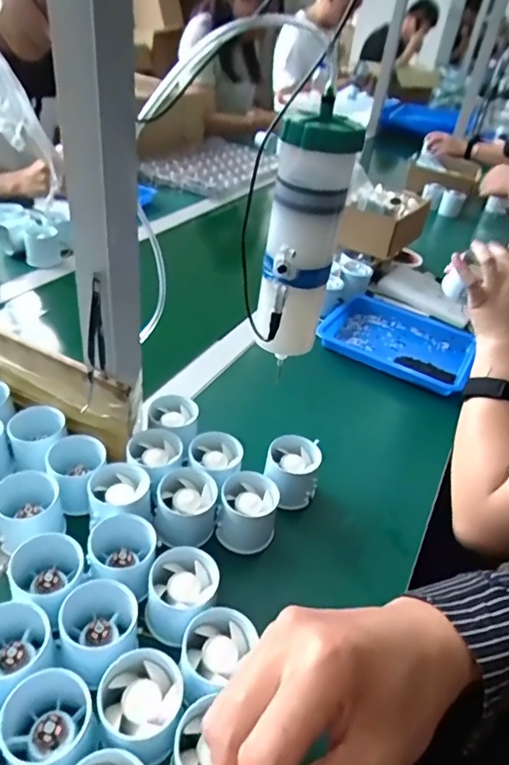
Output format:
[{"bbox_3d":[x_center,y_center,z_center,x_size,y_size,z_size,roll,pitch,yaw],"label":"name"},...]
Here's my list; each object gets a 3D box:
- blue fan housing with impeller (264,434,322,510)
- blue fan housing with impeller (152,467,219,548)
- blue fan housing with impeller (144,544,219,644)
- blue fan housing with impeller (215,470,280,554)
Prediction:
[{"bbox_3d":[0.037,0.088,0.509,0.053,0.047,0.056,11,37,5],"label":"blue fan housing with impeller"},{"bbox_3d":[-0.060,0.113,0.462,0.054,0.055,0.058,5,37,-4],"label":"blue fan housing with impeller"},{"bbox_3d":[-0.056,0.162,0.393,0.051,0.045,0.054,5,37,-4],"label":"blue fan housing with impeller"},{"bbox_3d":[-0.006,0.119,0.466,0.052,0.050,0.055,10,37,3],"label":"blue fan housing with impeller"}]

